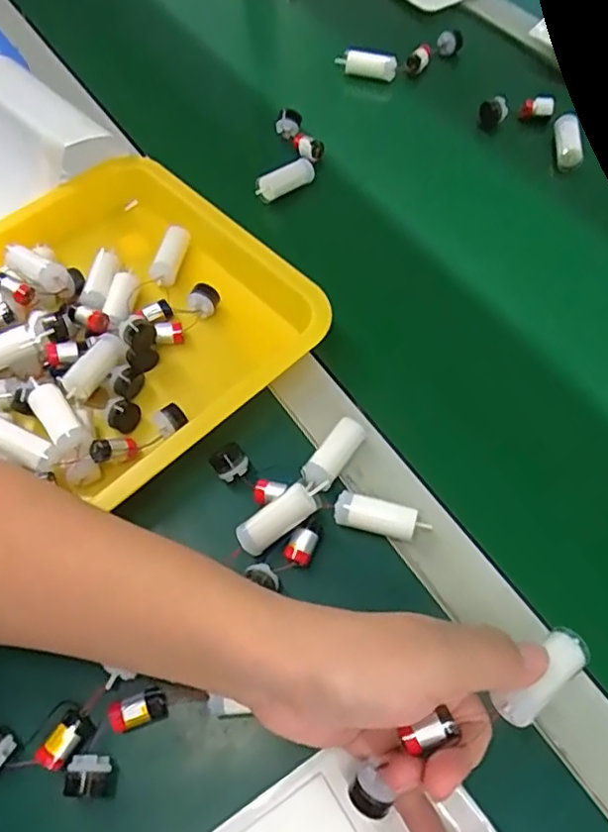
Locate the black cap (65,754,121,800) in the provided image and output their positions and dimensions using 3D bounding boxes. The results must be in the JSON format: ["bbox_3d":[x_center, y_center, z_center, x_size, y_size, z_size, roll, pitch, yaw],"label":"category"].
[{"bbox_3d":[-0.107,0.183,0.307,0.022,0.017,0.021,5,68,0],"label":"black cap"}]

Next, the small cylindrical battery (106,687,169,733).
[{"bbox_3d":[-0.088,0.157,0.322,0.030,0.011,0.016,-15,69,-8],"label":"small cylindrical battery"}]

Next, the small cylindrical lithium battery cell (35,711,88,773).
[{"bbox_3d":[-0.126,0.170,0.315,0.015,0.013,0.030,34,70,11],"label":"small cylindrical lithium battery cell"}]

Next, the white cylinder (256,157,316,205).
[{"bbox_3d":[-0.015,-0.203,0.522,0.058,0.019,0.017,-35,73,-15],"label":"white cylinder"}]

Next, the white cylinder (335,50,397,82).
[{"bbox_3d":[0.063,-0.352,0.603,0.059,0.017,0.018,4,68,-1],"label":"white cylinder"}]

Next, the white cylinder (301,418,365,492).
[{"bbox_3d":[0.020,0.026,0.394,0.020,0.018,0.050,34,70,11],"label":"white cylinder"}]

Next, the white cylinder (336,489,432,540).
[{"bbox_3d":[0.046,0.064,0.372,0.054,0.023,0.019,17,68,4],"label":"white cylinder"}]

